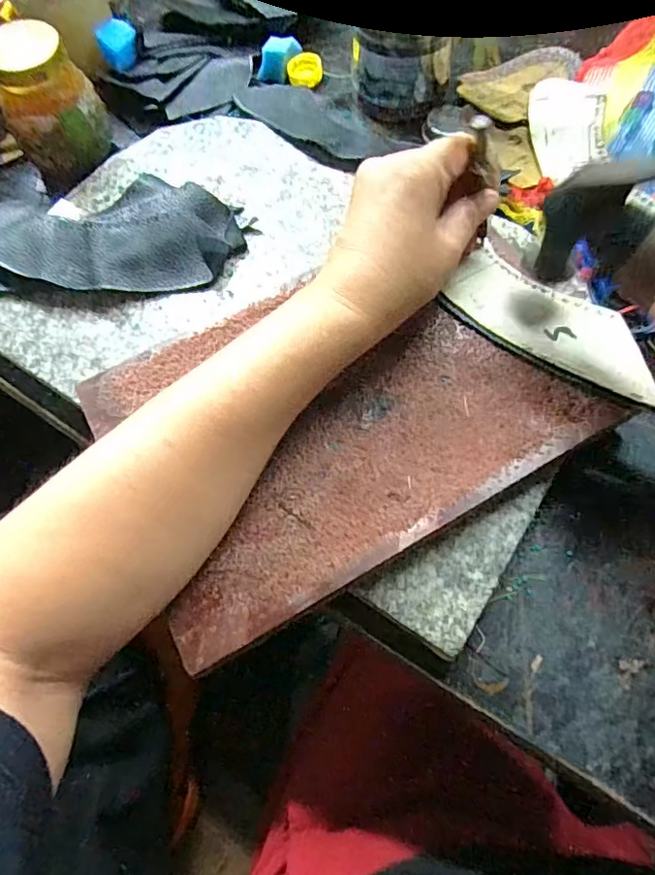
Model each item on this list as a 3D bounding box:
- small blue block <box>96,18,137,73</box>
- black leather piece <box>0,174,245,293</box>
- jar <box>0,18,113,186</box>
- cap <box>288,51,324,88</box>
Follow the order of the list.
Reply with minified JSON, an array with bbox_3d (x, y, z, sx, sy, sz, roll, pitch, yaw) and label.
[{"bbox_3d":[-0.183,-0.345,0.478,0.031,0.023,0.038,-21,67,-6],"label":"small blue block"},{"bbox_3d":[-0.170,-0.143,0.383,0.210,0.019,0.090,-2,66,2],"label":"black leather piece"},{"bbox_3d":[-0.212,-0.254,0.414,0.069,0.079,0.064,-1,66,3],"label":"jar"},{"bbox_3d":[-0.020,-0.329,0.487,0.033,0.013,0.033,0,87,5],"label":"cap"}]

